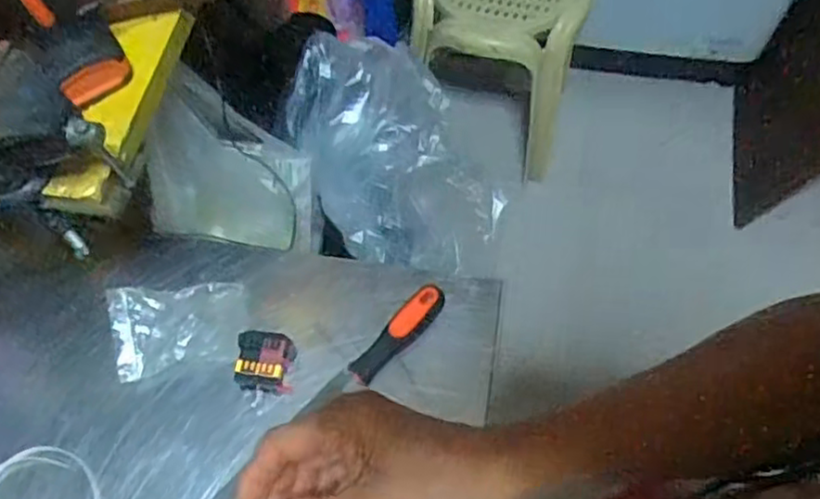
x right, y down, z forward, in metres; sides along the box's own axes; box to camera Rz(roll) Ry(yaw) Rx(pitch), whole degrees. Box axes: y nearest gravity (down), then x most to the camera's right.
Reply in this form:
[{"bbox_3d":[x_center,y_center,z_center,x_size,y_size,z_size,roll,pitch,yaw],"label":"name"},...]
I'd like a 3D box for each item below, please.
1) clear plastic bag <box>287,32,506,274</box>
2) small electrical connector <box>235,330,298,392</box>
[{"bbox_3d":[-0.021,-0.121,0.885,0.223,0.211,0.257,-18,63,-9],"label":"clear plastic bag"},{"bbox_3d":[-0.124,0.095,0.599,0.045,0.026,0.047,5,62,3],"label":"small electrical connector"}]

